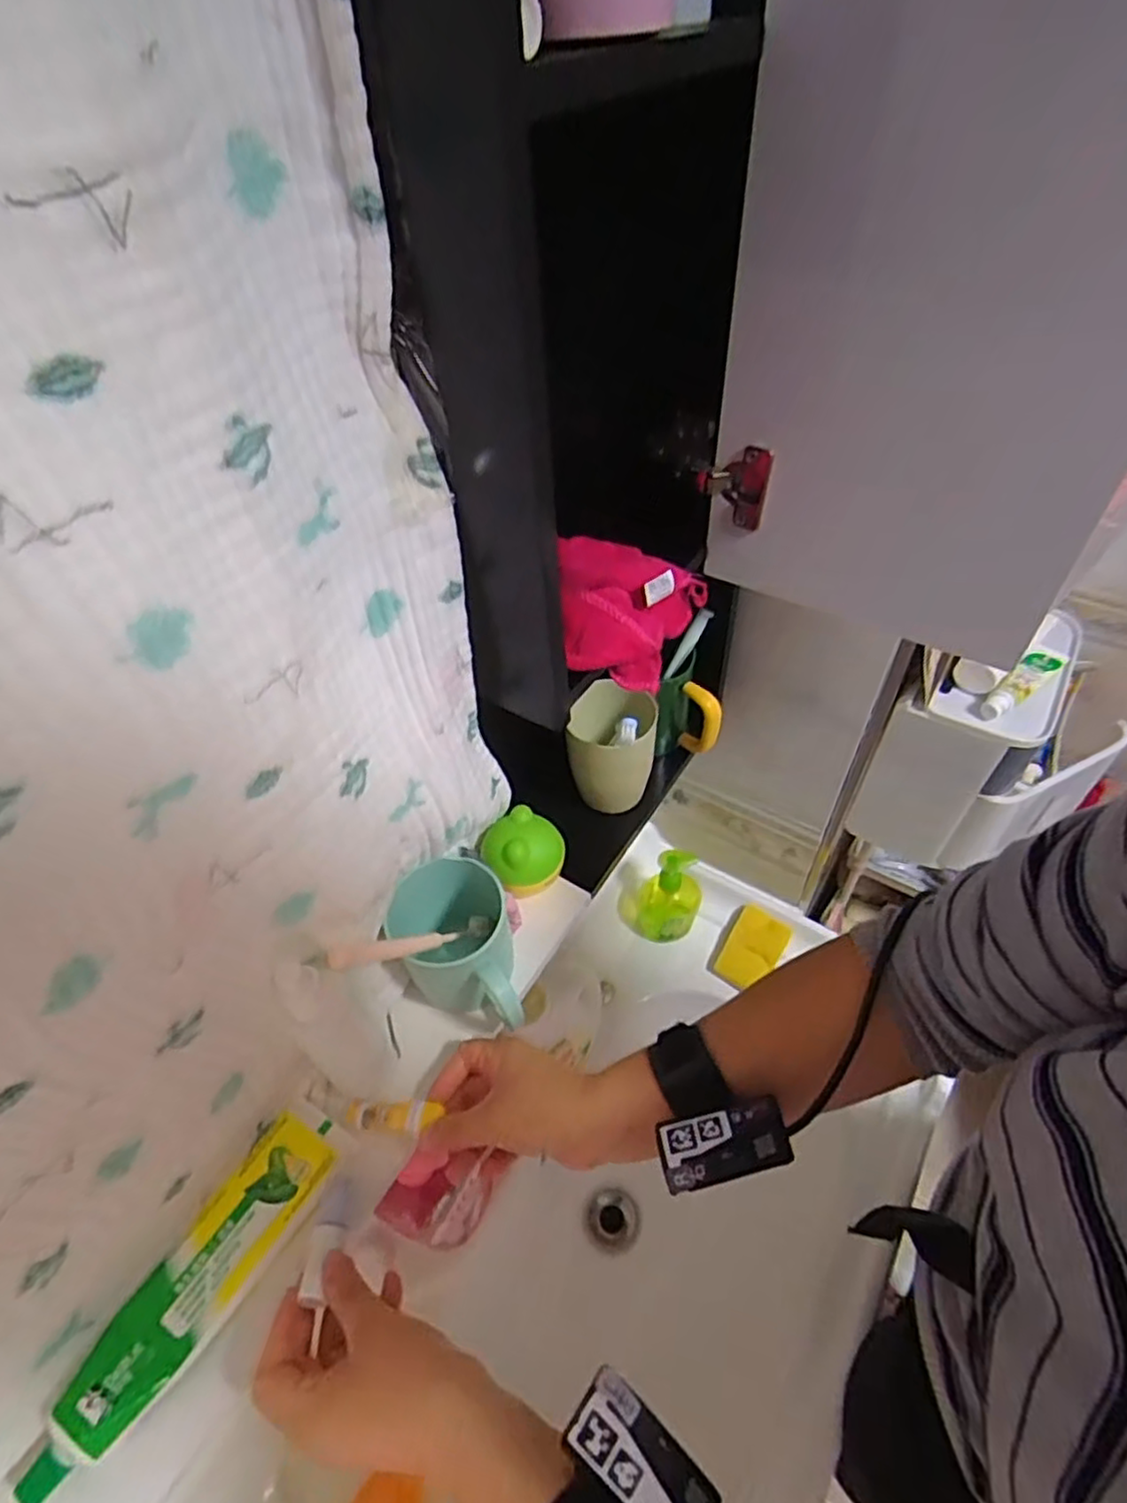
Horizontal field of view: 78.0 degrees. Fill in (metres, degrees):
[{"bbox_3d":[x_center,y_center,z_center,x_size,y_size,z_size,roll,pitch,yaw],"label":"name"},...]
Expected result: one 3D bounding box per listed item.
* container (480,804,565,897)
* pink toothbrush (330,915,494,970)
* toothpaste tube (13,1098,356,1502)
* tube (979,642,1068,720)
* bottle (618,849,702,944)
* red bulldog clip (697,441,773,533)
[{"bbox_3d":[-0.032,0.084,0.577,0.067,0.056,0.056,-27,53,-19],"label":"container"},{"bbox_3d":[-0.098,0.133,0.485,0.023,0.169,0.015,27,95,24],"label":"pink toothbrush"},{"bbox_3d":[-0.217,0.312,0.415,0.051,0.029,0.204,24,55,23],"label":"toothpaste tube"},{"bbox_3d":[0.416,-0.060,0.631,0.116,0.018,0.028,-37,56,-25],"label":"tube"},{"bbox_3d":[0.125,0.182,0.909,0.108,0.170,0.066,9,50,11],"label":"bottle"},{"bbox_3d":[0.121,-0.191,0.501,0.049,0.065,0.025,10,50,12],"label":"red bulldog clip"}]

